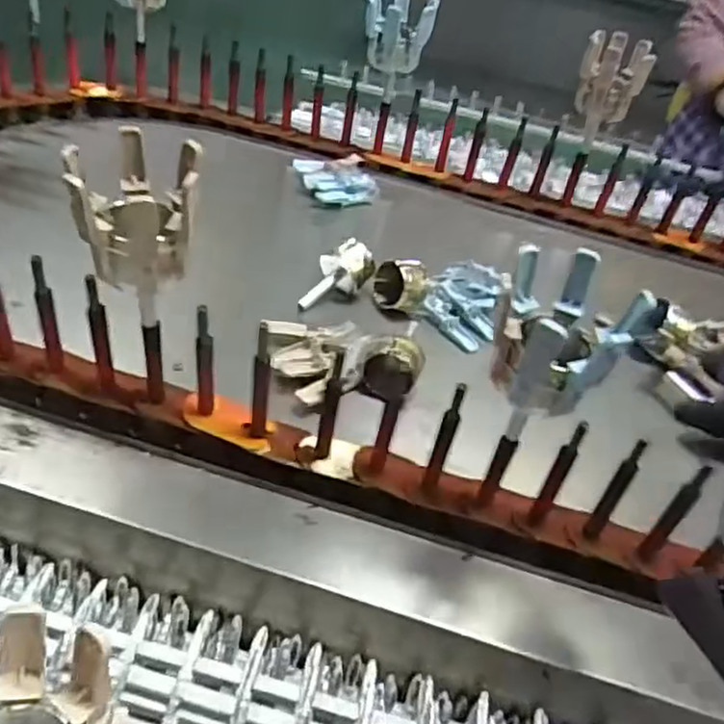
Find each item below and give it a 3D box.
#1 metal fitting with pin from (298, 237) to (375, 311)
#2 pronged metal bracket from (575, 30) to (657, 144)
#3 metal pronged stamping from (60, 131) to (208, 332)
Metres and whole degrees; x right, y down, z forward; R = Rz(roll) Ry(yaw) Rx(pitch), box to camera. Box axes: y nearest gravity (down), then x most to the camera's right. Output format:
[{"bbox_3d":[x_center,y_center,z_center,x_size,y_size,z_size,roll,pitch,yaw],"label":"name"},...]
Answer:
[{"bbox_3d":[-0.033,-0.109,0.865,0.095,0.066,0.046,-7,41,-18],"label":"metal fitting with pin"},{"bbox_3d":[0.341,-0.386,0.967,0.084,0.110,0.071,16,39,10],"label":"pronged metal bracket"},{"bbox_3d":[-0.175,-0.106,0.529,0.093,0.119,0.079,32,45,27],"label":"metal pronged stamping"}]

